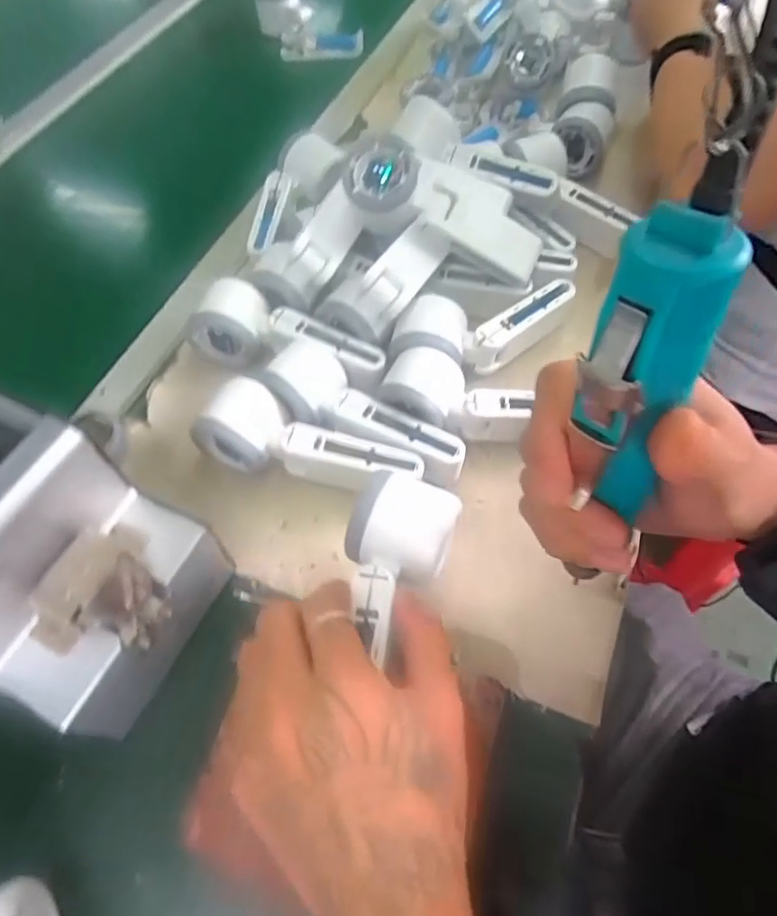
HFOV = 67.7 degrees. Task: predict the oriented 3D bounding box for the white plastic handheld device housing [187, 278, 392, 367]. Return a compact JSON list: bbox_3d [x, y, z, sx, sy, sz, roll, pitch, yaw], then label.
[{"bbox_3d":[-0.081,-0.103,0.475,0.163,0.053,0.052,14,62,9],"label":"white plastic handheld device housing"}]

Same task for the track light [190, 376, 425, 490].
[{"bbox_3d":[-0.059,-0.007,0.424,0.164,0.057,0.050,17,62,11],"label":"track light"}]

